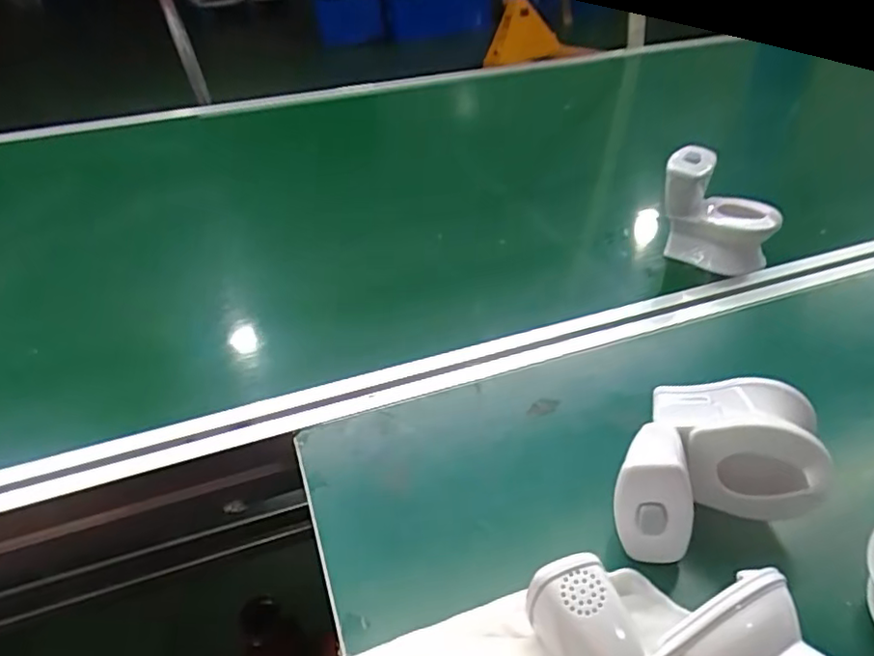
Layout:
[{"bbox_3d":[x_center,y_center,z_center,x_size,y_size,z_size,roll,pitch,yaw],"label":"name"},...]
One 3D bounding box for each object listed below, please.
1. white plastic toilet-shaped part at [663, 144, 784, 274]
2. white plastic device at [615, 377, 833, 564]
[{"bbox_3d":[0.271,-0.114,0.586,0.099,0.099,0.076,13,41,19],"label":"white plastic toilet-shaped part"},{"bbox_3d":[0.156,0.079,0.344,0.111,0.066,0.107,8,39,13],"label":"white plastic device"}]

